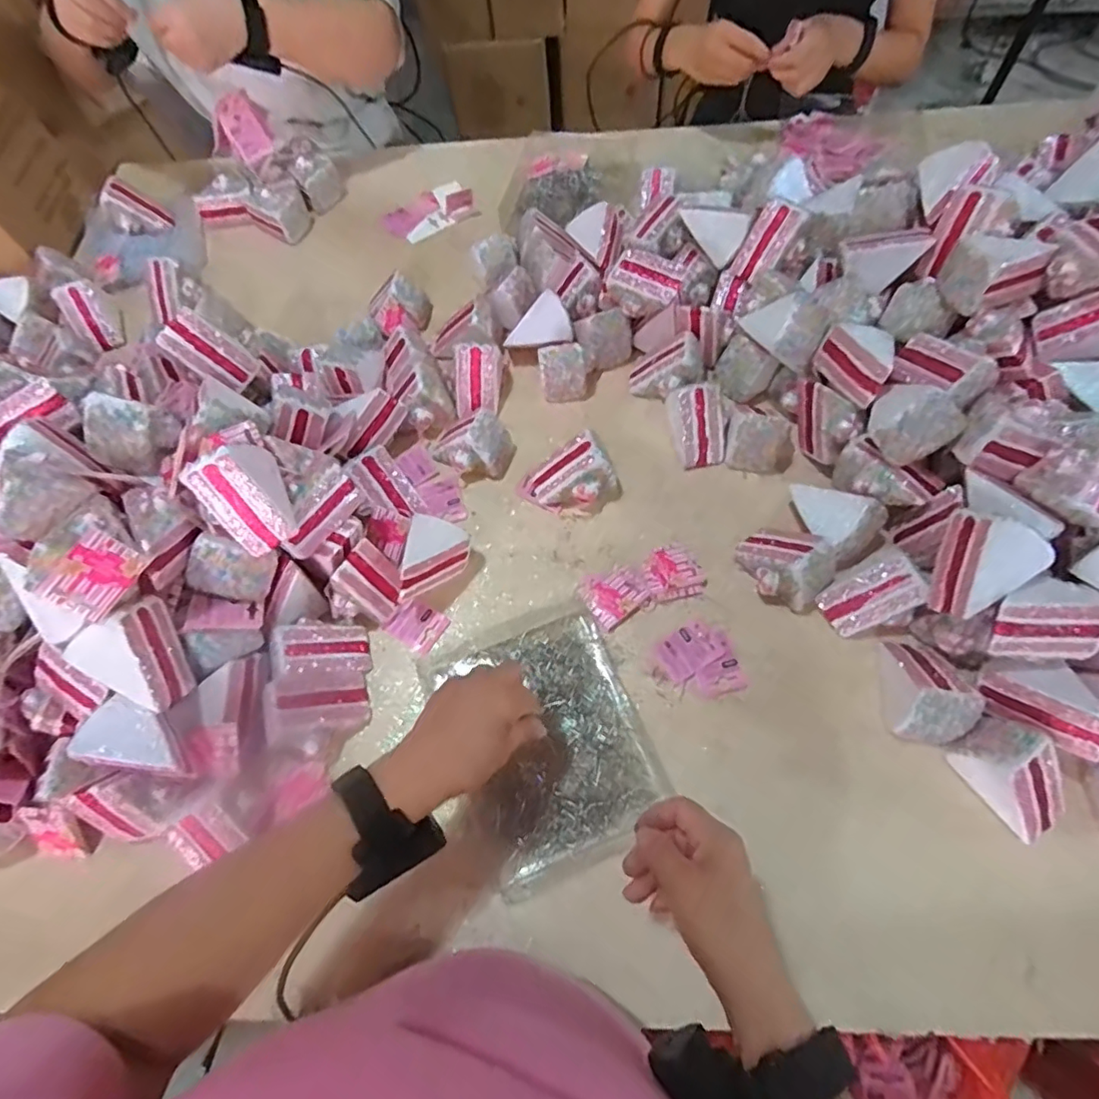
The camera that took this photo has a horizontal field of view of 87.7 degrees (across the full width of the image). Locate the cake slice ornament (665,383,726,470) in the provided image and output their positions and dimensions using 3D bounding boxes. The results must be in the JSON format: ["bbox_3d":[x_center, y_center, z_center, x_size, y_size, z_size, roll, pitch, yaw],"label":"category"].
[{"bbox_3d":[0.173,-0.145,0.665,0.057,0.063,0.082,-8,63,-1],"label":"cake slice ornament"}]

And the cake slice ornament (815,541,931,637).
[{"bbox_3d":[0.315,0.044,0.560,0.076,0.067,0.064,-33,66,-12],"label":"cake slice ornament"}]

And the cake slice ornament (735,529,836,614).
[{"bbox_3d":[0.237,0.015,0.582,0.093,0.066,0.068,39,72,20],"label":"cake slice ornament"}]

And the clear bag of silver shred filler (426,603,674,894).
[{"bbox_3d":[-0.002,0.174,0.549,0.177,0.017,0.219,-24,65,-8],"label":"clear bag of silver shred filler"}]

